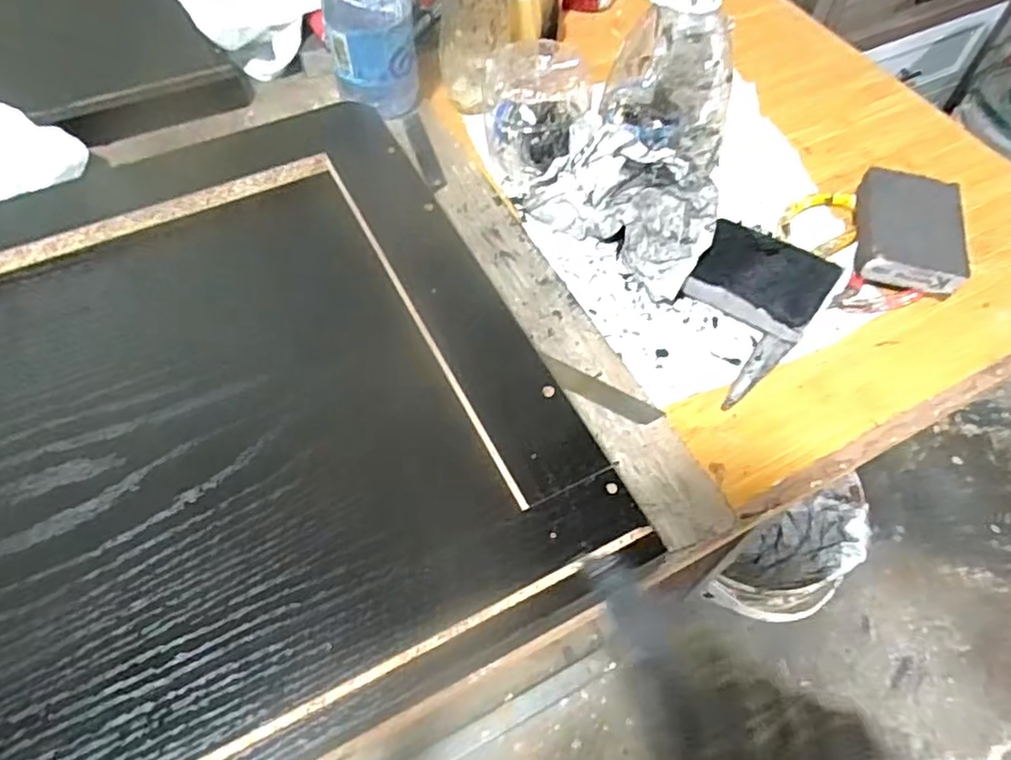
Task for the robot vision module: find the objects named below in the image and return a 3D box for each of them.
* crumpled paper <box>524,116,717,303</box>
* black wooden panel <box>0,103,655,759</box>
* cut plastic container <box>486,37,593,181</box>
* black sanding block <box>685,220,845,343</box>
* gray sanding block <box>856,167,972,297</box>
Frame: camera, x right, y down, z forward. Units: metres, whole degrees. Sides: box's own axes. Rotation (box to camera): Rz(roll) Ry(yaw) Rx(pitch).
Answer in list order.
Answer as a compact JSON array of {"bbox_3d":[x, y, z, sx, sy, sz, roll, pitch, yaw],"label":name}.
[{"bbox_3d":[0.100,-0.141,0.504,0.106,0.055,0.151,-39,66,-21],"label":"crumpled paper"},{"bbox_3d":[-0.346,0.080,0.327,0.735,0.036,0.386,-24,62,-14],"label":"black wooden panel"},{"bbox_3d":[0.022,-0.213,0.535,0.088,0.081,0.087,5,59,3],"label":"cut plastic container"},{"bbox_3d":[0.183,-0.071,0.476,0.087,0.031,0.067,34,64,18],"label":"black sanding block"},{"bbox_3d":[0.307,-0.114,0.503,0.068,0.027,0.102,14,60,8],"label":"gray sanding block"}]

